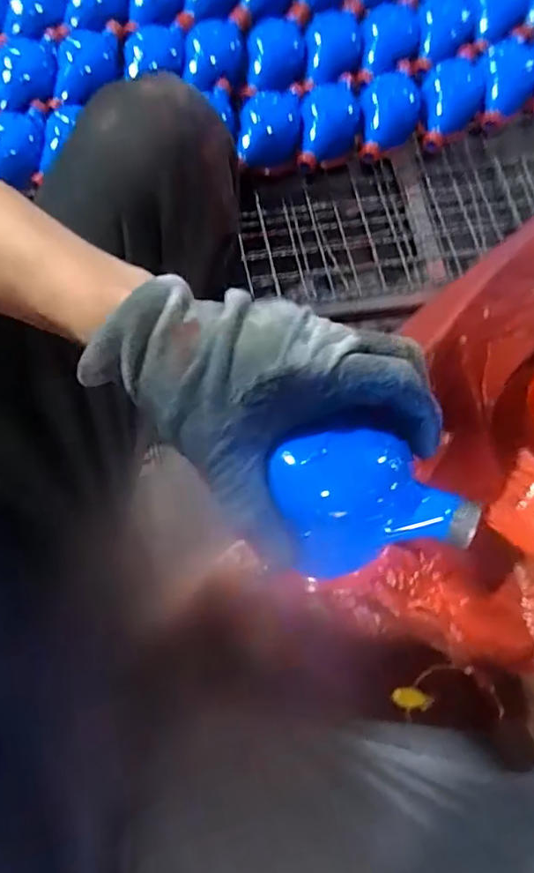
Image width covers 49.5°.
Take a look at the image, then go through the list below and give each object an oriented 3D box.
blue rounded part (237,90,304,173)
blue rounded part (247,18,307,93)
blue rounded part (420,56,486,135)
[{"bbox_3d":[0.003,-0.414,0.781,0.083,0.059,0.081,1,74,-2],"label":"blue rounded part"},{"bbox_3d":[0.014,-0.536,0.816,0.081,0.068,0.050,3,74,-2],"label":"blue rounded part"},{"bbox_3d":[0.253,-0.467,0.798,0.097,0.061,0.100,-16,74,-5],"label":"blue rounded part"}]

